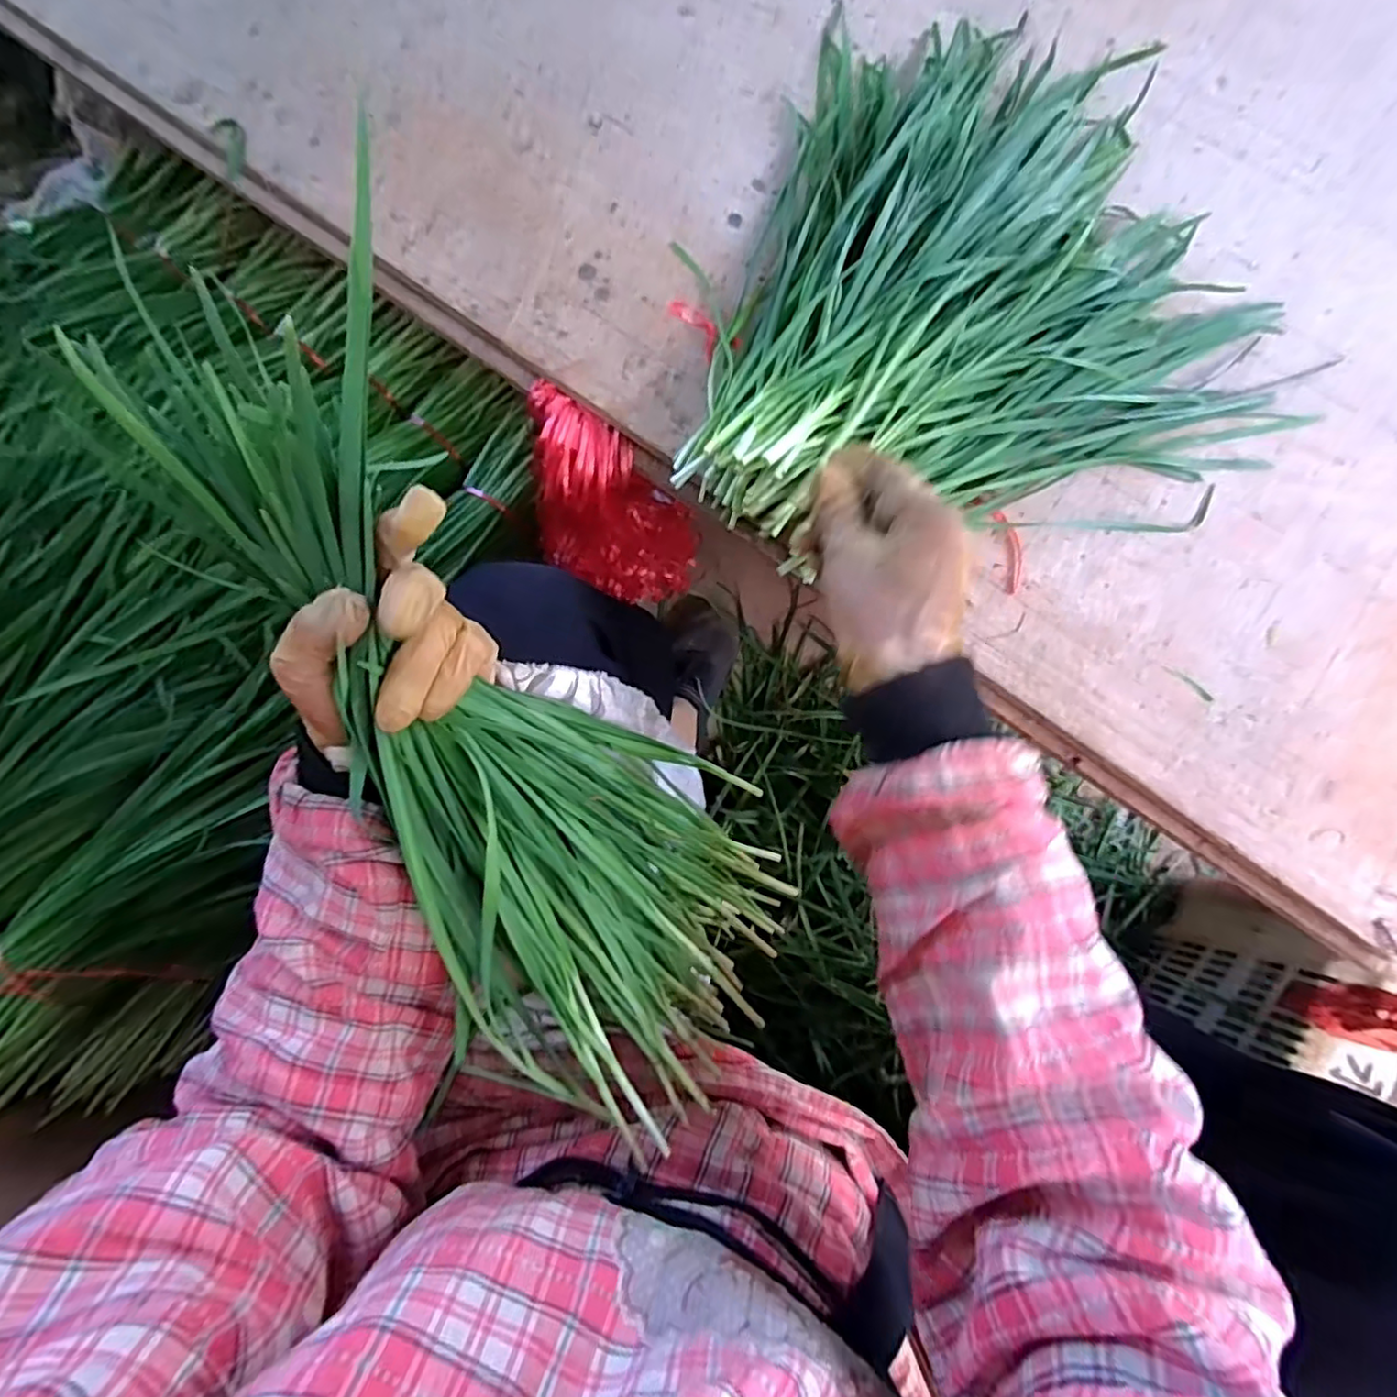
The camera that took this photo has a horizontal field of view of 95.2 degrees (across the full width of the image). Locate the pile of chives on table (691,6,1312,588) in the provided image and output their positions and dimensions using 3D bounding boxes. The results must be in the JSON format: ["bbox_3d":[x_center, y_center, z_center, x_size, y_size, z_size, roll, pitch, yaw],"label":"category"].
[{"bbox_3d":[0.220,-0.286,0.420,0.360,0.082,0.464,18,80,4],"label":"pile of chives on table"}]

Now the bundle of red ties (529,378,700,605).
[{"bbox_3d":[-0.063,-0.152,0.534,0.080,0.209,0.116,23,80,32],"label":"bundle of red ties"}]

